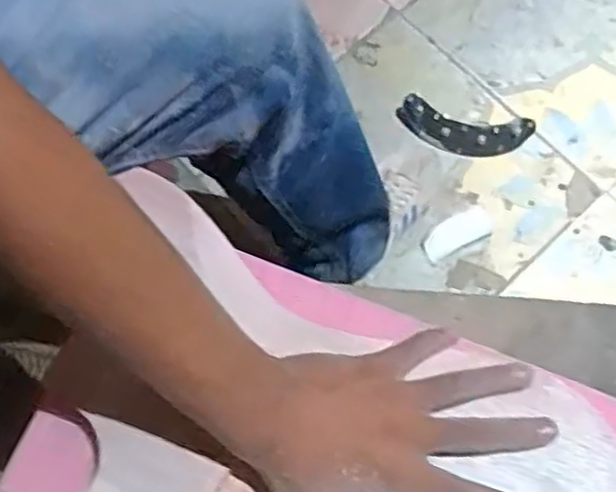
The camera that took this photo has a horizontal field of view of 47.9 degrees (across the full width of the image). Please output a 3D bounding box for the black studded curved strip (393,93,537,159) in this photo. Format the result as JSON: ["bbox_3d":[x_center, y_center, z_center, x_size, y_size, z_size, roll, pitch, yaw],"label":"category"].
[{"bbox_3d":[0.215,-0.162,0.971,0.186,0.031,0.061,14,77,6],"label":"black studded curved strip"}]

